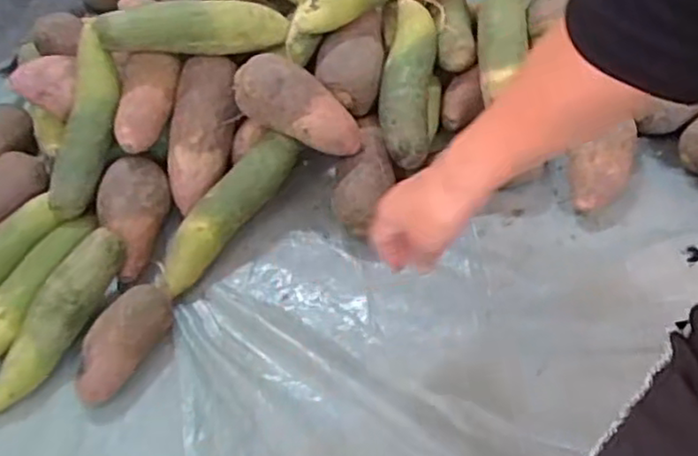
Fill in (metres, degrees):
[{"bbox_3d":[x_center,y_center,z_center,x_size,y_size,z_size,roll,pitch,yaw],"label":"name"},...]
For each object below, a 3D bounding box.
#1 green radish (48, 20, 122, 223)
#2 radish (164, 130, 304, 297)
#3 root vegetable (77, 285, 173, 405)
[{"bbox_3d":[-0.289,-0.113,0.745,0.044,0.042,0.203,9,85,10],"label":"green radish"},{"bbox_3d":[-0.133,-0.019,0.740,0.051,0.050,0.210,36,80,24],"label":"radish"},{"bbox_3d":[-0.227,0.114,0.677,0.055,0.051,0.128,24,62,19],"label":"root vegetable"}]

